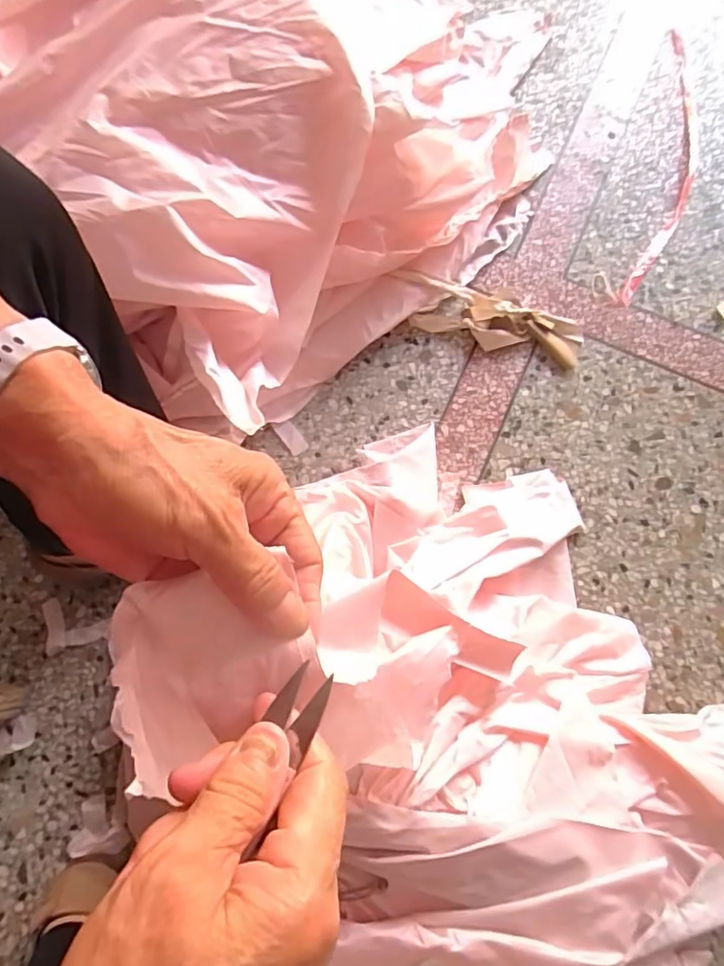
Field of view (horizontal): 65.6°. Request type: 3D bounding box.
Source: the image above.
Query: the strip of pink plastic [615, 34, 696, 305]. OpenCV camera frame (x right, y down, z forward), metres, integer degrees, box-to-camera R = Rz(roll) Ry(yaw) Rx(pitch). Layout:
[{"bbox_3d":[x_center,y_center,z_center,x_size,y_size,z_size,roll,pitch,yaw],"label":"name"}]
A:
[{"bbox_3d":[0.439,-0.449,0.798,0.073,0.015,0.477,16,76,3],"label":"strip of pink plastic"}]

